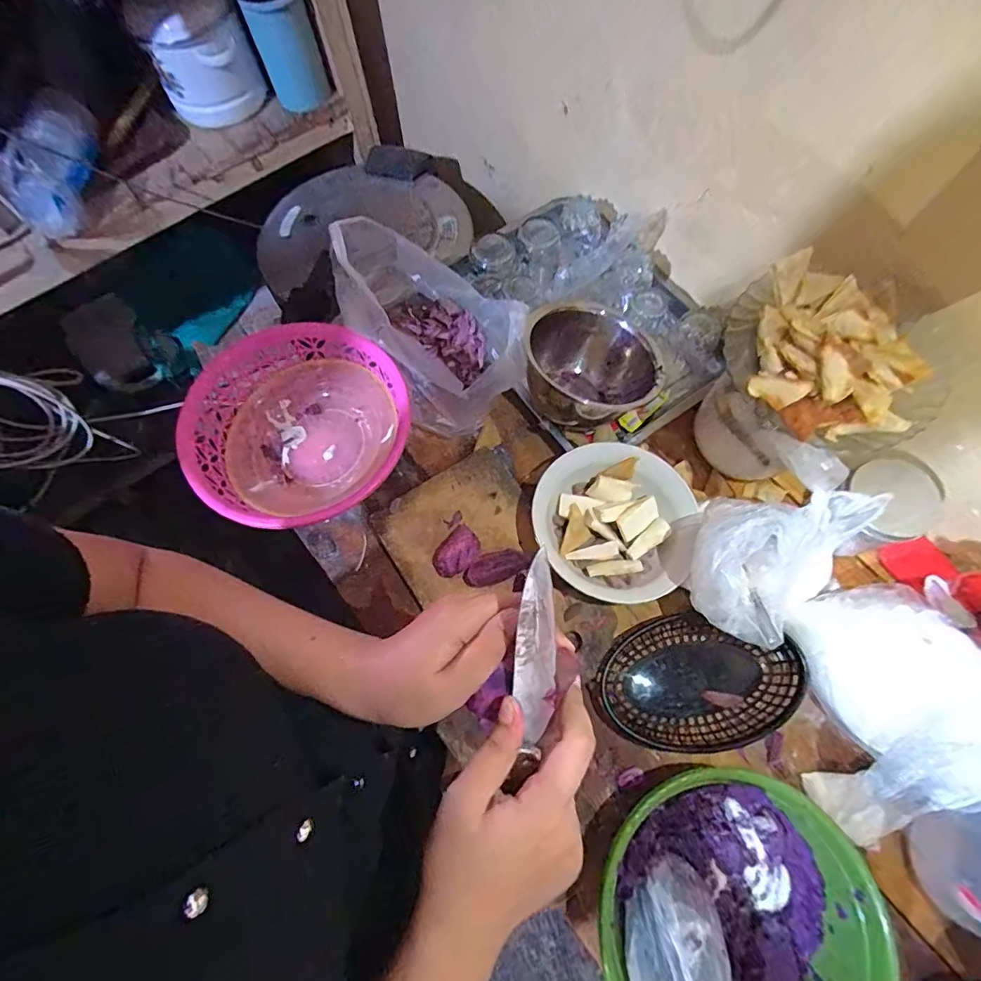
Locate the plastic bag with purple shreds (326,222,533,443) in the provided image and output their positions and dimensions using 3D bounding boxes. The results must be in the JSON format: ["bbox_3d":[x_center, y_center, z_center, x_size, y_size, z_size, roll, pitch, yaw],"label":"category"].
[{"bbox_3d":[-0.070,-0.201,0.622,0.147,0.151,0.252,-33,73,-11],"label":"plastic bag with purple shreds"}]

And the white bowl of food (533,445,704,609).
[{"bbox_3d":[0.147,0.037,0.589,0.176,0.060,0.181,0,70,0],"label":"white bowl of food"}]

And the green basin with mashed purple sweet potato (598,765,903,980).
[{"bbox_3d":[0.217,0.368,0.449,0.225,0.076,0.209,0,70,0],"label":"green basin with mashed purple sweet potato"}]

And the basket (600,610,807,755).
[{"bbox_3d":[0.230,0.203,0.549,0.208,0.037,0.136,-16,71,-5],"label":"basket"}]

